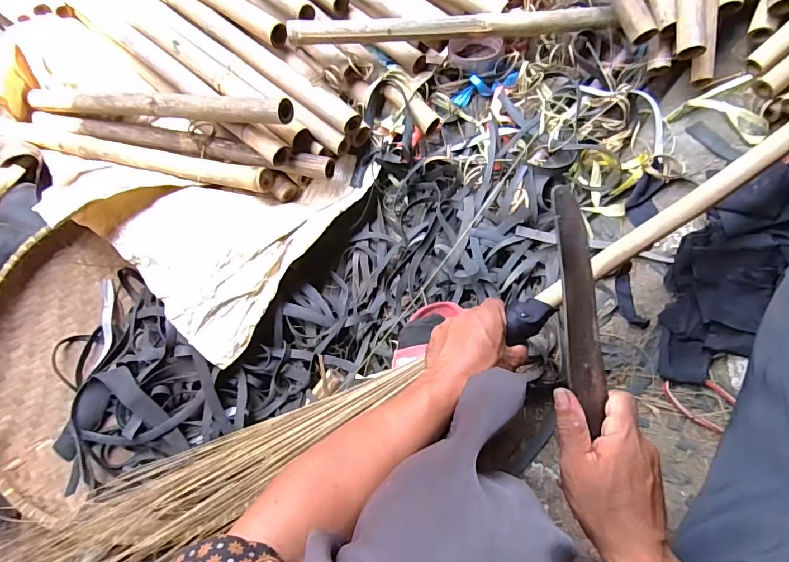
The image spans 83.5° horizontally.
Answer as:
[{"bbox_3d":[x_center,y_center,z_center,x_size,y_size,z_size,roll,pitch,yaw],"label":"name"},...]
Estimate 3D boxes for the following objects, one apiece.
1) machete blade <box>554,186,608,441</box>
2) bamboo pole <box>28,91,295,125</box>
[{"bbox_3d":[0.161,0.024,0.379,0.033,0.009,0.203,-10,100,-7],"label":"machete blade"},{"bbox_3d":[-0.425,-0.300,0.753,0.589,0.040,0.034,11,89,21],"label":"bamboo pole"}]

